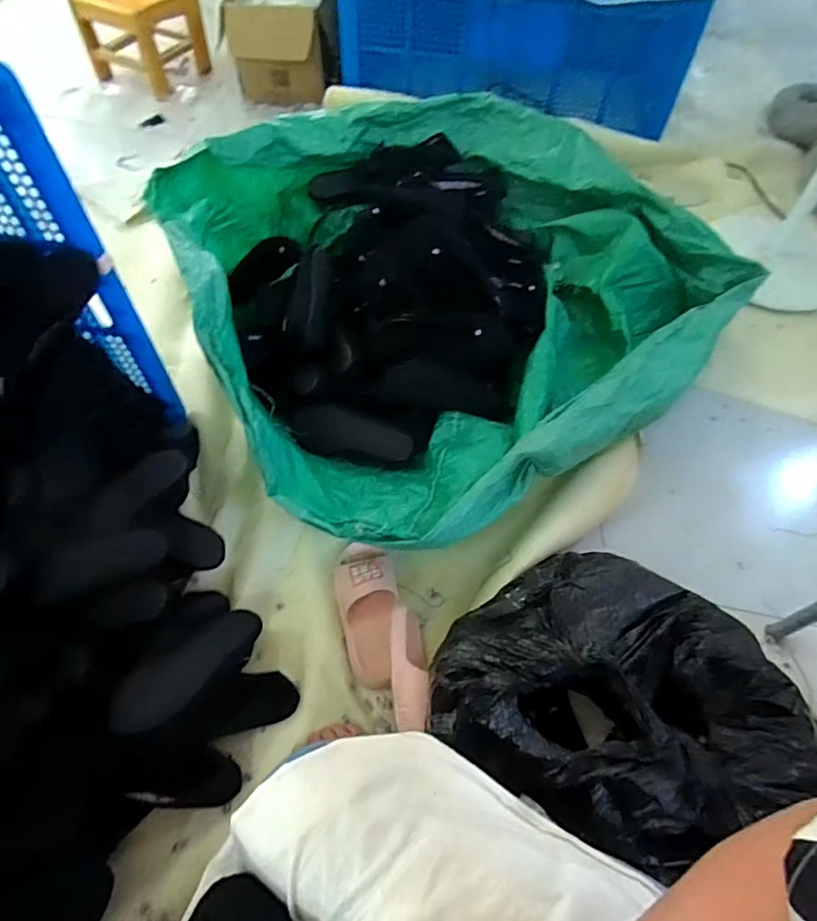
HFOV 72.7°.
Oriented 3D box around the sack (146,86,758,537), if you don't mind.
[{"bbox_3d":[0.087,-0.420,1.217,1.147,0.276,1.032,-32,64,-20],"label":"sack"}]

